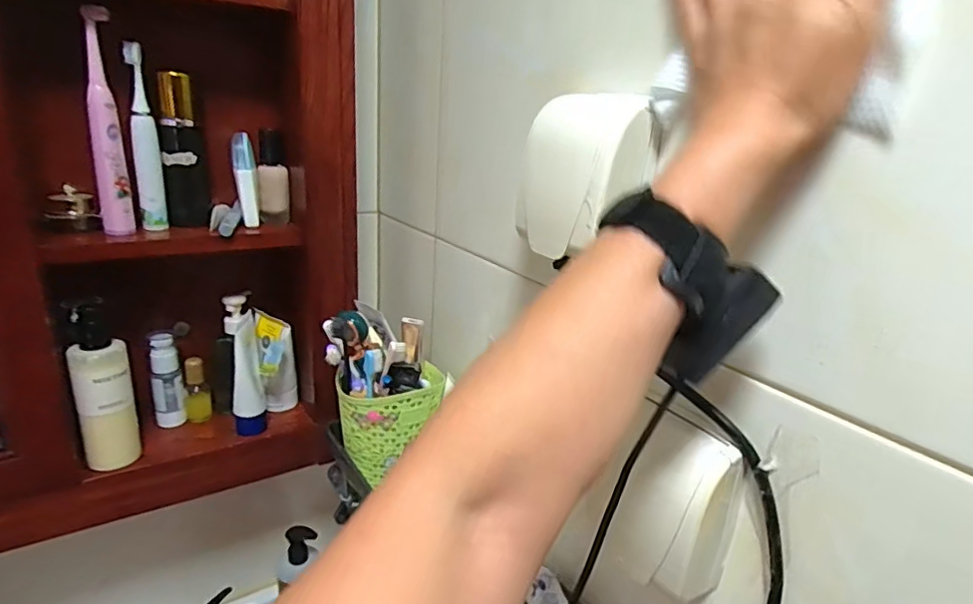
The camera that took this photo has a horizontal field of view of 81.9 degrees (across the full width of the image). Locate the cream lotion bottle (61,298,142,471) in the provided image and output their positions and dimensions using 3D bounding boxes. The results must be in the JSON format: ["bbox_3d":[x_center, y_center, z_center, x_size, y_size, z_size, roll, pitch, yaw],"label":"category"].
[{"bbox_3d":[-0.408,0.091,0.599,0.051,0.177,0.052,-8,23,-31],"label":"cream lotion bottle"}]

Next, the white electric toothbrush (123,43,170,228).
[{"bbox_3d":[-0.351,-0.166,0.578,0.022,0.182,0.028,-6,21,-27],"label":"white electric toothbrush"}]

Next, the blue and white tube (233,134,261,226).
[{"bbox_3d":[-0.271,-0.136,0.630,0.021,0.100,0.027,0,20,-13],"label":"blue and white tube"}]

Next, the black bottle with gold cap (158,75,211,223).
[{"bbox_3d":[-0.333,-0.164,0.618,0.042,0.155,0.042,-4,21,-22],"label":"black bottle with gold cap"}]

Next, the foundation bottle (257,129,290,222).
[{"bbox_3d":[-0.250,-0.148,0.659,0.033,0.100,0.040,-2,20,-17],"label":"foundation bottle"}]

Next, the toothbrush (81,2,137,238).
[{"bbox_3d":[-0.374,-0.172,0.548,0.029,0.210,0.026,-8,23,-31],"label":"toothbrush"}]

